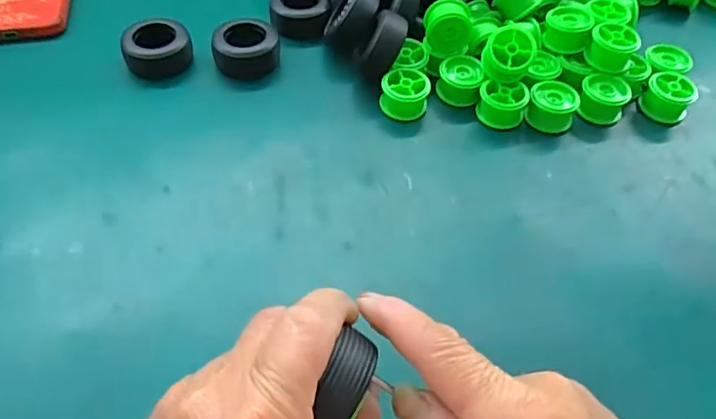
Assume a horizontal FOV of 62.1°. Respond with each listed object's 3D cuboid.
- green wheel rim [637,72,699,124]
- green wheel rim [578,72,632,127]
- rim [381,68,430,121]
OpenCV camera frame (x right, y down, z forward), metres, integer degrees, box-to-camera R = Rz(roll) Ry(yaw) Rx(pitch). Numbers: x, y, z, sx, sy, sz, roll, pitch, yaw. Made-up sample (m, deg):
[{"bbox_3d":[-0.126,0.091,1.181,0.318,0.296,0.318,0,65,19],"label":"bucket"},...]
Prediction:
[{"bbox_3d":[0.226,-0.082,0.435,0.032,0.025,0.028,37,58,25],"label":"green wheel rim"},{"bbox_3d":[0.176,-0.078,0.429,0.033,0.028,0.030,1,50,-2],"label":"green wheel rim"},{"bbox_3d":[0.034,-0.083,0.427,0.033,0.025,0.030,8,50,4],"label":"rim"}]

